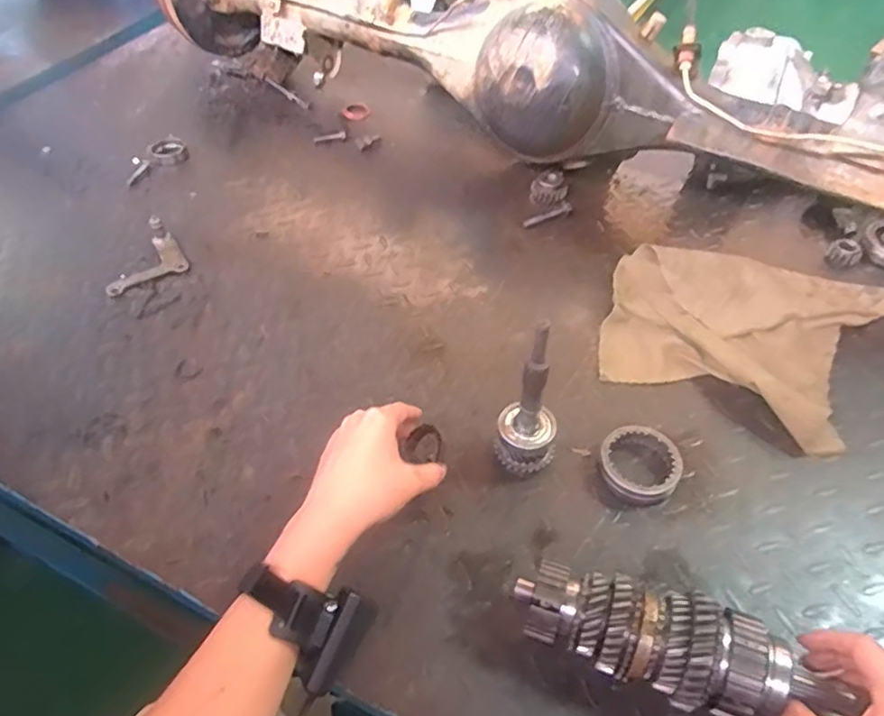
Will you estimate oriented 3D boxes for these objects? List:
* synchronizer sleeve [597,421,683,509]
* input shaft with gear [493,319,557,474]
[{"bbox_3d":[0.177,0.095,0.541,0.067,0.022,0.068,-36,57,-27],"label":"synchronizer sleeve"},{"bbox_3d":[0.075,0.037,0.506,0.050,0.170,0.043,12,49,10],"label":"input shaft with gear"}]

